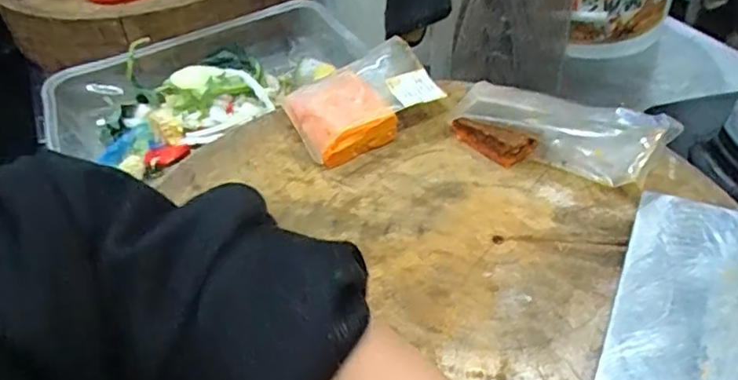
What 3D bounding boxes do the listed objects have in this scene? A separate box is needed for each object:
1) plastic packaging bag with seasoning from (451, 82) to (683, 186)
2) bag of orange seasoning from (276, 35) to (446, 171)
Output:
[{"bbox_3d":[0.146,-0.050,0.494,0.172,0.048,0.079,22,50,28],"label":"plastic packaging bag with seasoning"},{"bbox_3d":[-0.009,-0.081,0.540,0.124,0.042,0.092,-26,46,-20],"label":"bag of orange seasoning"}]

